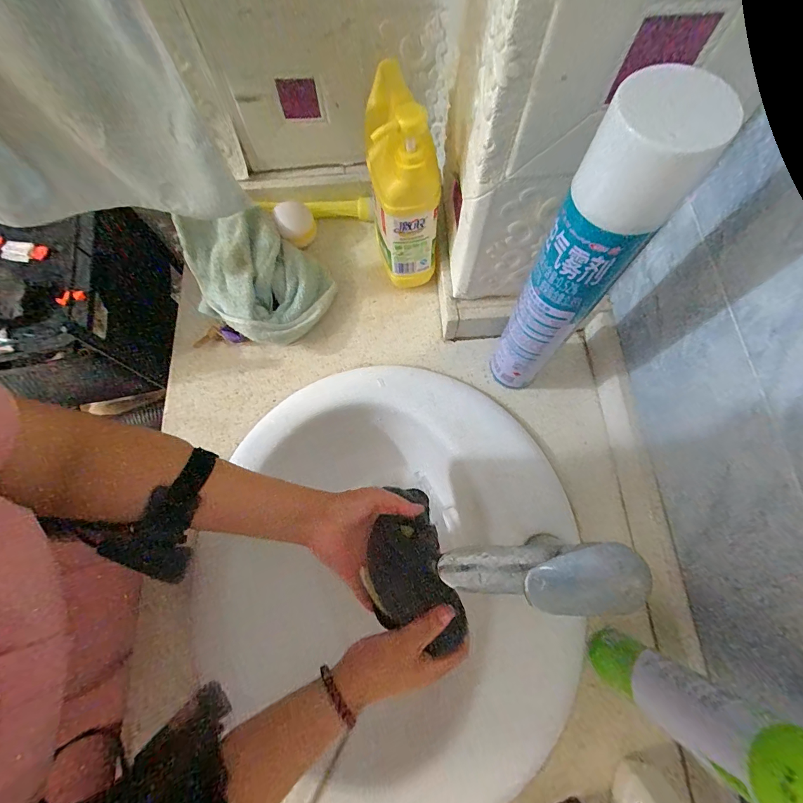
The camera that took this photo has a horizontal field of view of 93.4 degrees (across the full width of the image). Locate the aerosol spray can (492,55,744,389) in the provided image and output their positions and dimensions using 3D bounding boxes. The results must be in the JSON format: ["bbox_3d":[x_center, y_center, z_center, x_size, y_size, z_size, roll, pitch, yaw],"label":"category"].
[{"bbox_3d":[0.140,-0.098,0.341,0.065,0.324,0.054,20,74,8],"label":"aerosol spray can"}]

